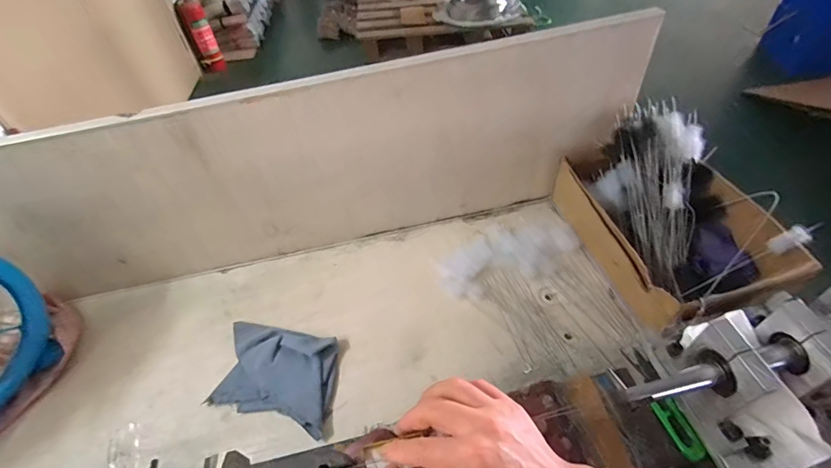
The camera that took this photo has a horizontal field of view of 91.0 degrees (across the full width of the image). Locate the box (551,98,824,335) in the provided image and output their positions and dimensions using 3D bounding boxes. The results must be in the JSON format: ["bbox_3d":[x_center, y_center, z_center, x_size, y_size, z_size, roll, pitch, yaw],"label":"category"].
[{"bbox_3d":[0.331,-0.026,0.552,0.194,0.145,0.274,-17,49,-10],"label":"box"}]

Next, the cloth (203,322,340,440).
[{"bbox_3d":[-0.174,0.174,0.517,0.156,0.022,0.110,8,50,12],"label":"cloth"}]

